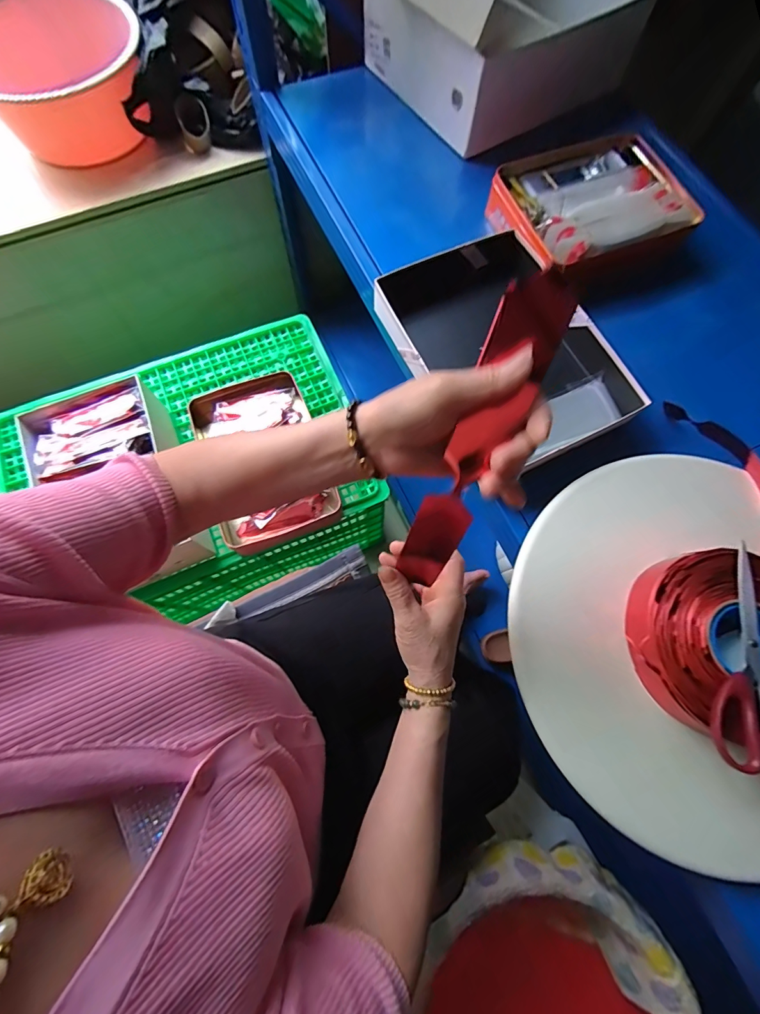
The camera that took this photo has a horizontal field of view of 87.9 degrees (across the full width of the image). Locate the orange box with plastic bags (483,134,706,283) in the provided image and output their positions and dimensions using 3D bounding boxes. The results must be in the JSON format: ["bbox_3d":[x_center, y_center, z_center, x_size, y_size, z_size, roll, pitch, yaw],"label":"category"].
[{"bbox_3d":[0.311,-0.439,0.571,0.268,0.051,0.225,-18,74,-7],"label":"orange box with plastic bags"}]

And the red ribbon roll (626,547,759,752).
[{"bbox_3d":[0.347,0.133,0.391,0.177,0.051,0.171,0,73,-1],"label":"red ribbon roll"}]

